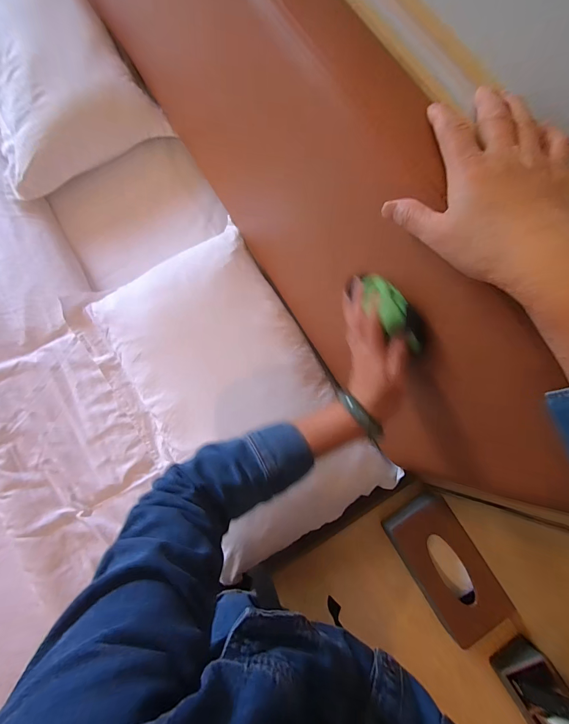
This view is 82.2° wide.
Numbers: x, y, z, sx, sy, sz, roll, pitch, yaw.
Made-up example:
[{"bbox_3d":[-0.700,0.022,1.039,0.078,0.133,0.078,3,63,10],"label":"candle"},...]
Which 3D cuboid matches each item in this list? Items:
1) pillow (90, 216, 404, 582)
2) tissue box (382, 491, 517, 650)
[{"bbox_3d":[-0.109,0.058,0.699,0.412,0.098,0.704,-31,80,-8],"label":"pillow"},{"bbox_3d":[0.321,0.406,0.650,0.126,0.059,0.254,-29,80,-8],"label":"tissue box"}]

